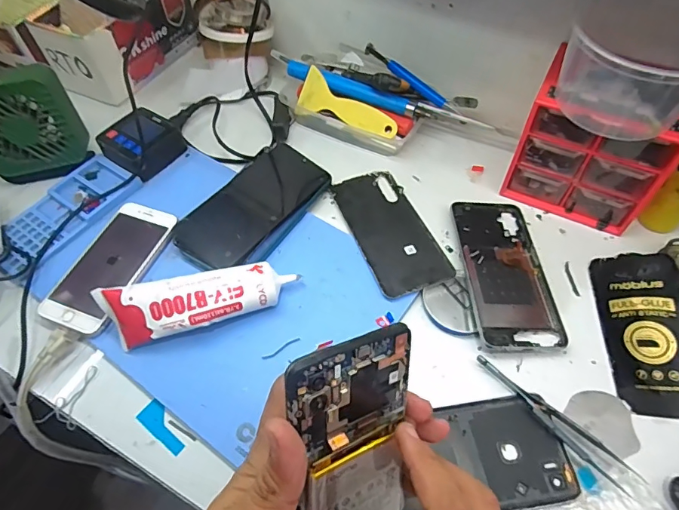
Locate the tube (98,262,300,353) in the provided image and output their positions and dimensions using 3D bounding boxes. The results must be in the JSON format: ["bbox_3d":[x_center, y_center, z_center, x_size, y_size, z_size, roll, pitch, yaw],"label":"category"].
[{"bbox_3d":[-0.115,0.041,0.382,0.153,0.041,0.043,-12,56,-9],"label":"tube"}]

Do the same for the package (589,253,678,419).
[{"bbox_3d":[0.264,0.062,0.387,0.071,0.009,0.143,-1,59,13],"label":"package"}]

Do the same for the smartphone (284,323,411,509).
[{"bbox_3d":[0.011,0.110,0.243,0.069,0.148,0.007,-18,26,-29],"label":"smartphone"}]

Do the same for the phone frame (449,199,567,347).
[{"bbox_3d":[0.152,0.012,0.424,0.074,0.014,0.164,-1,55,-1],"label":"phone frame"}]

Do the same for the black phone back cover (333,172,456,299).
[{"bbox_3d":[0.050,-0.029,0.454,0.073,0.010,0.155,-17,56,-11],"label":"black phone back cover"}]

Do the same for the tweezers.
[{"bbox_3d":[0.160,0.123,0.346,0.022,0.010,0.130,-38,63,-23],"label":"tweezers"}]

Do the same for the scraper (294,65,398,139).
[{"bbox_3d":[0.010,-0.171,0.522,0.125,0.049,0.007,24,19,15],"label":"scraper"}]

